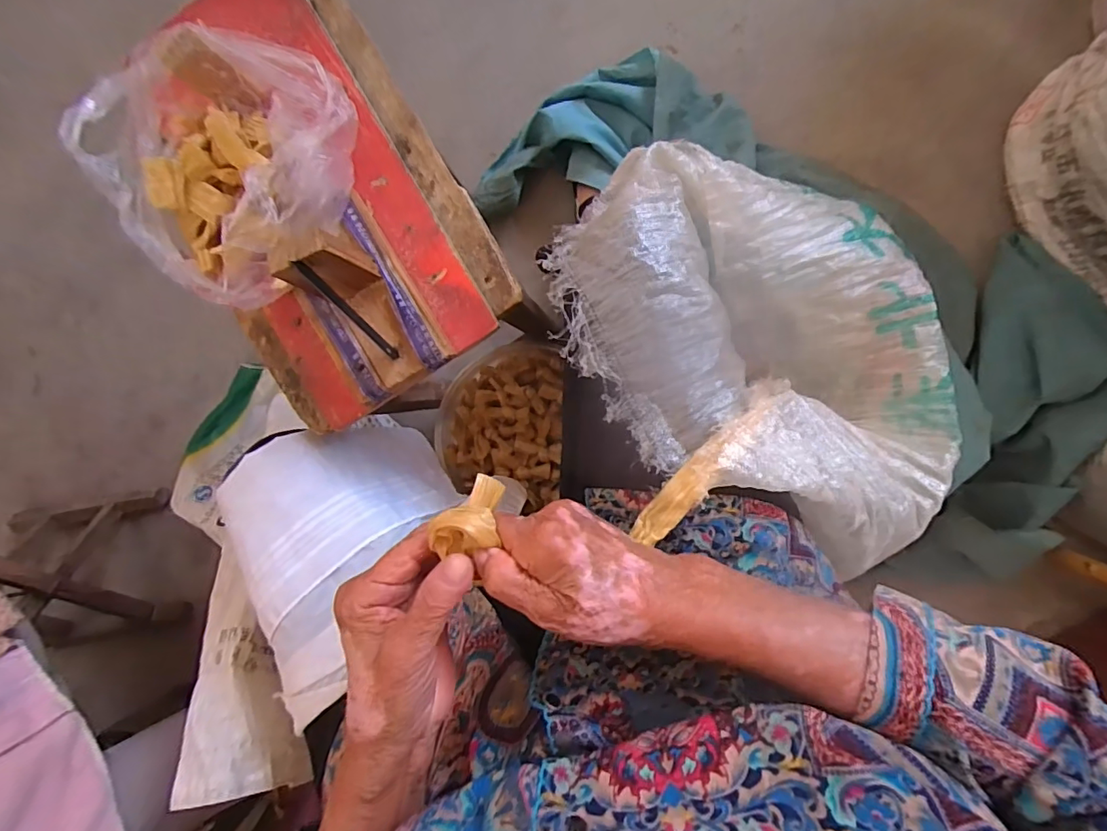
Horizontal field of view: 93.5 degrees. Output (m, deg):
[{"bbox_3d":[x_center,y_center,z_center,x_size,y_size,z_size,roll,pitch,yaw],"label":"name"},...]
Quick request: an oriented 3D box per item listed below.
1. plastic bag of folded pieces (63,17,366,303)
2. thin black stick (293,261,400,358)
[{"bbox_3d":[-0.240,-0.183,0.404,0.193,0.089,0.185,-17,90,8],"label":"plastic bag of folded pieces"},{"bbox_3d":[-0.149,-0.075,0.381,0.006,0.011,0.098,-33,132,8],"label":"thin black stick"}]

